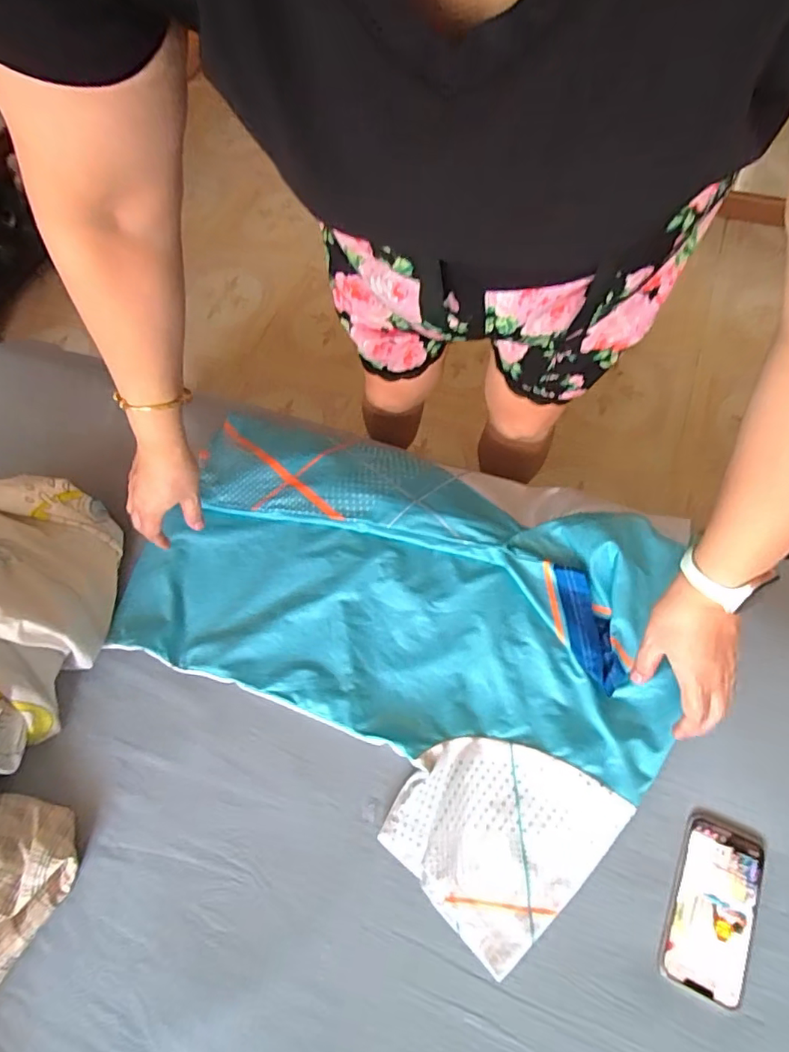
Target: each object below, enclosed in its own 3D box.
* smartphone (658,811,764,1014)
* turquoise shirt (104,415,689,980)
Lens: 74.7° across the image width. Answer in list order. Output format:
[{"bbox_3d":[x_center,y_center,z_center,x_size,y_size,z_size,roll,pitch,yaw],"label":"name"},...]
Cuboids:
[{"bbox_3d":[0.309,0.368,0.501,0.072,0.010,0.149,18,68,17],"label":"smartphone"},{"bbox_3d":[-0.015,0.100,0.626,0.638,0.060,0.483,24,68,11],"label":"turquoise shirt"}]

